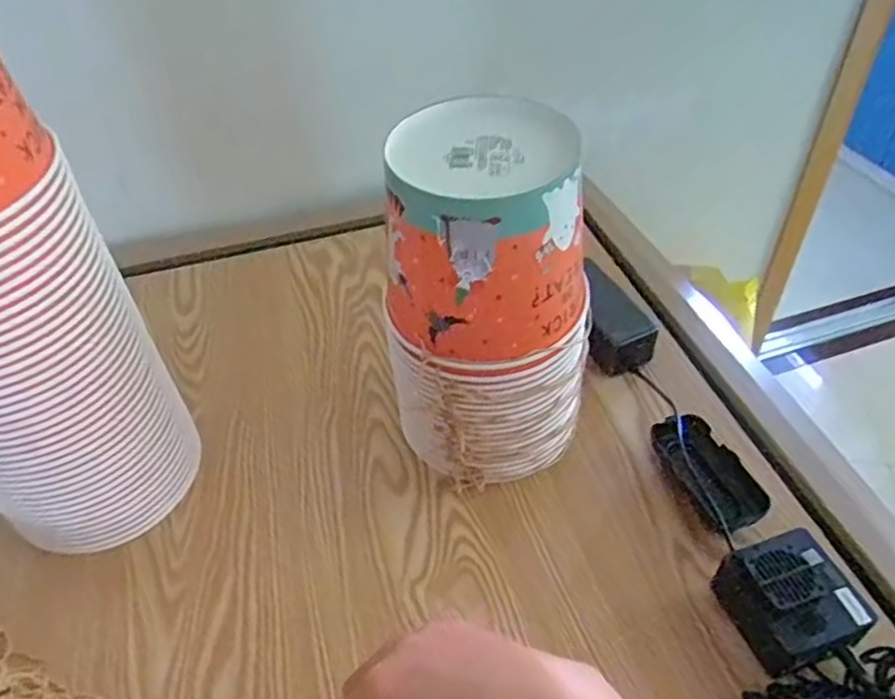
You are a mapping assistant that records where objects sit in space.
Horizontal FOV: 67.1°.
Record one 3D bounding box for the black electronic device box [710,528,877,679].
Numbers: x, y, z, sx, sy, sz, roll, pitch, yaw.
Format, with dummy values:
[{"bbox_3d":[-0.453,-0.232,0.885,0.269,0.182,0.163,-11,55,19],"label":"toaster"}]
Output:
[{"bbox_3d":[0.239,0.178,0.475,0.075,0.050,0.082,-21,48,-16],"label":"black electronic device box"}]

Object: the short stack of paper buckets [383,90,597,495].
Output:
[{"bbox_3d":[0.031,-0.024,0.530,0.150,0.282,0.139,4,45,7],"label":"short stack of paper buckets"}]

